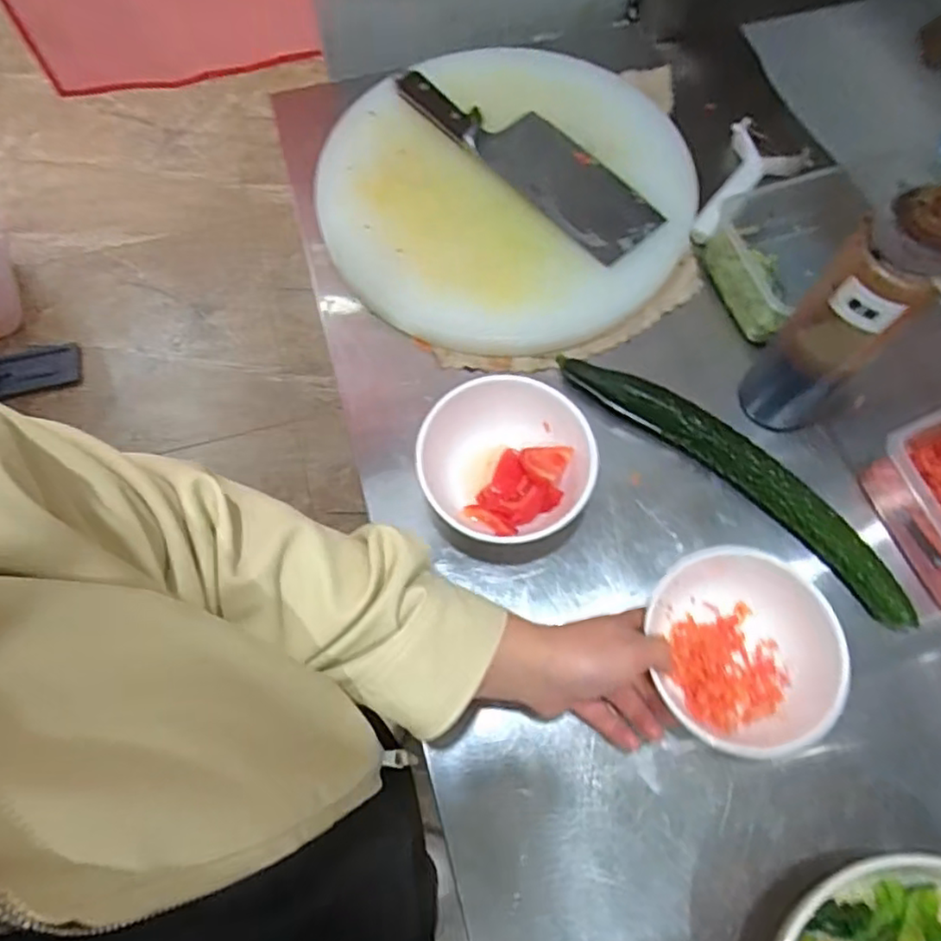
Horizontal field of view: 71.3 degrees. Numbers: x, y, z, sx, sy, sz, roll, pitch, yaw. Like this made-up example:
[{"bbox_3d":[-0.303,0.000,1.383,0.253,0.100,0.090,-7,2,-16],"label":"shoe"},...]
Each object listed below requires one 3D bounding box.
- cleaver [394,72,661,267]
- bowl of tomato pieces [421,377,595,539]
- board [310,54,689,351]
[{"bbox_3d":[0.057,-0.318,0.651,0.075,0.023,0.291,-43,74,-12],"label":"cleaver"},{"bbox_3d":[0.030,-0.005,0.526,0.131,0.066,0.133,1,65,-3],"label":"bowl of tomato pieces"},{"bbox_3d":[0.037,-0.279,0.657,0.351,0.027,0.352,18,72,8],"label":"board"}]

